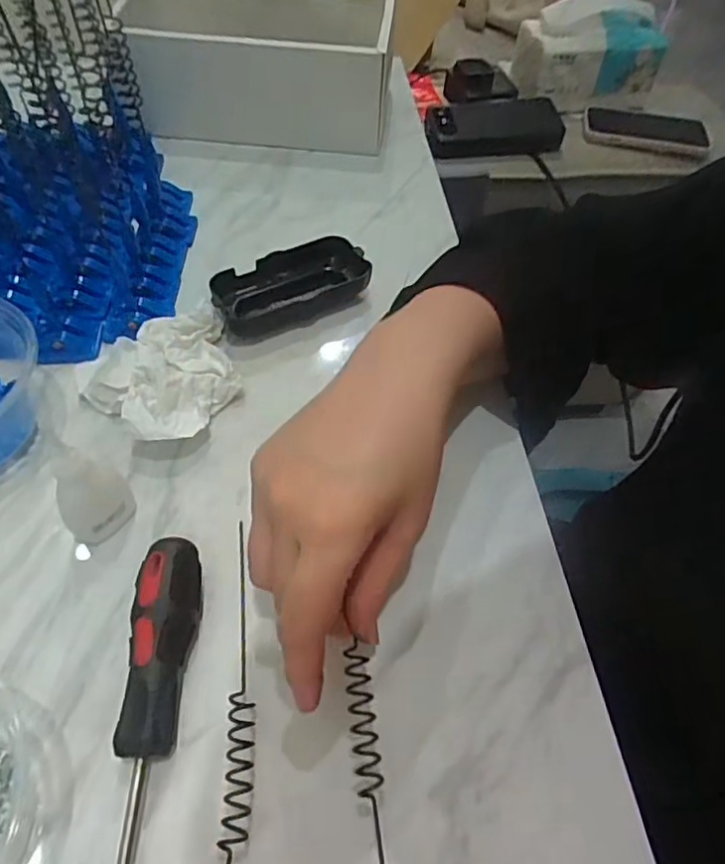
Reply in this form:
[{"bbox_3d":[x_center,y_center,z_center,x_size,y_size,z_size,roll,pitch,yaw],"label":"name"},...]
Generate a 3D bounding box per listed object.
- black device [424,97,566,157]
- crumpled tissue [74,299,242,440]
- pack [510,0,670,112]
[{"bbox_3d":[0.154,-0.358,0.685,0.164,0.021,0.072,-4,82,-10],"label":"black device"},{"bbox_3d":[-0.126,-0.033,0.362,0.093,0.029,0.096,-16,57,-14],"label":"crumpled tissue"},{"bbox_3d":[0.265,-0.450,0.687,0.162,0.104,0.053,2,55,-2],"label":"pack"}]

